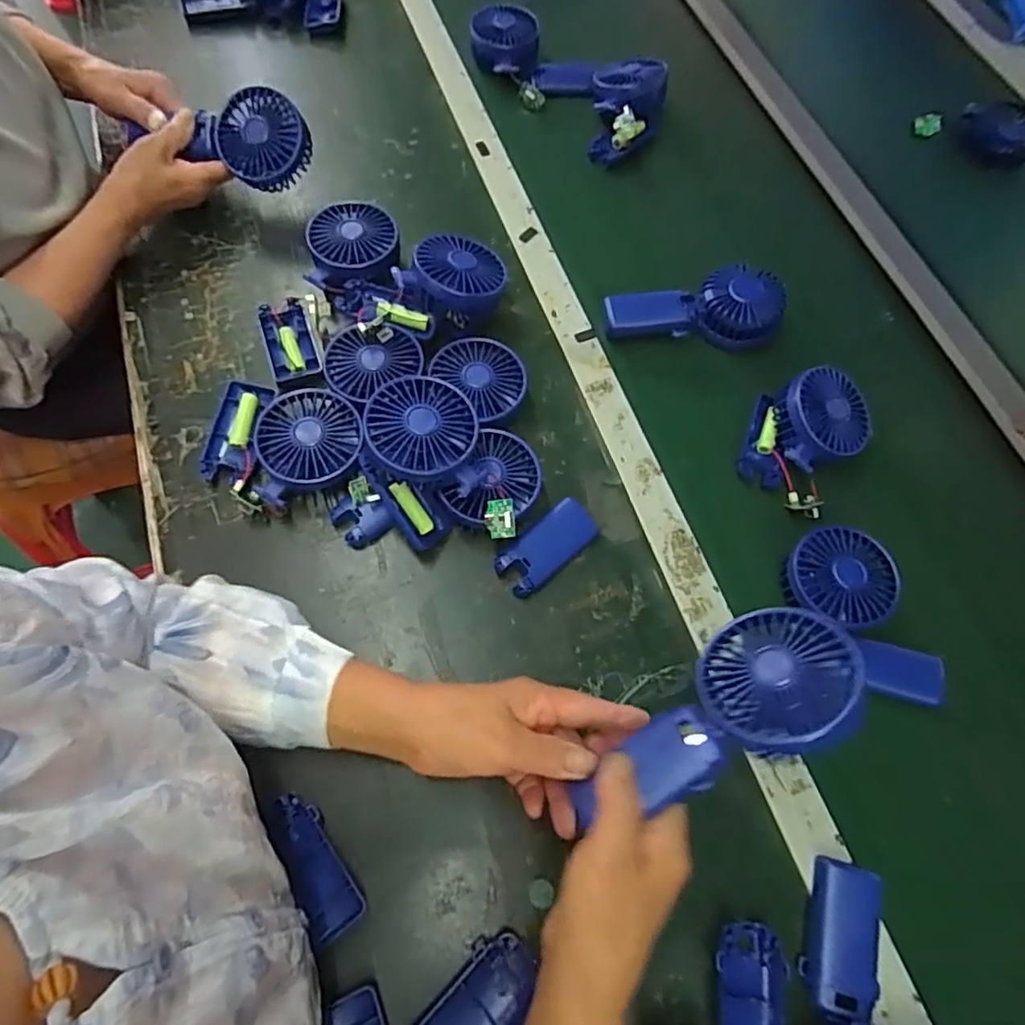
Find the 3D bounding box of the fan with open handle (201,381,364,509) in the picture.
[{"bbox_3d":[-0.200,-0.058,0.530,0.139,0.042,0.107,10,68,3],"label":"fan with open handle"}]

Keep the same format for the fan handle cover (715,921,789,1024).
[{"bbox_3d":[0.158,0.327,0.403,0.047,0.021,0.091,5,68,1],"label":"fan handle cover"}]

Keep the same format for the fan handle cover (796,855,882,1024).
[{"bbox_3d":[0.231,0.295,0.420,0.050,0.016,0.091,20,69,7],"label":"fan handle cover"}]

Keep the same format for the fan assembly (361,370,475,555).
[{"bbox_3d":[-0.079,-0.044,0.500,0.087,0.080,0.113,26,69,8],"label":"fan assembly"}]

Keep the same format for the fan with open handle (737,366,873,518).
[{"bbox_3d":[0.274,-0.071,0.567,0.094,0.056,0.116,31,71,11],"label":"fan with open handle"}]

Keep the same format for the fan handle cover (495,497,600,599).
[{"bbox_3d":[0.031,0.030,0.522,0.092,0.016,0.040,-40,74,-16],"label":"fan handle cover"}]

